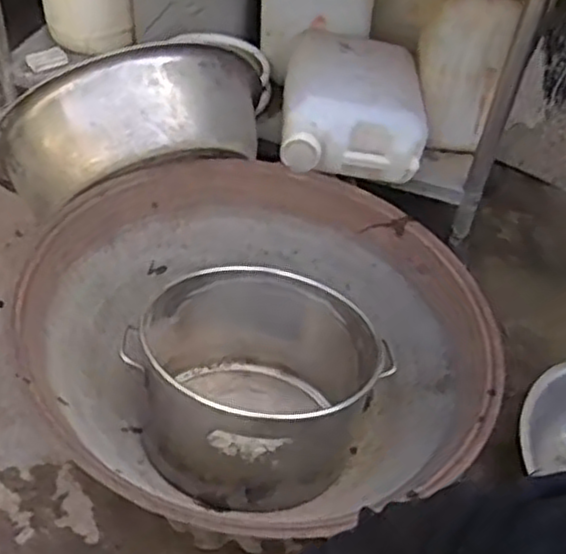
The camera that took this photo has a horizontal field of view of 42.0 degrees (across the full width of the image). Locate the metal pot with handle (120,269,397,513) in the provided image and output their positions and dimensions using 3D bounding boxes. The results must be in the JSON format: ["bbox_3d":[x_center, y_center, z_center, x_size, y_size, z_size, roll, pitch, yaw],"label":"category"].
[{"bbox_3d":[-0.038,0.194,1.359,0.442,0.302,0.442,5,37,-4],"label":"metal pot with handle"}]

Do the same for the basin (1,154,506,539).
[{"bbox_3d":[-0.049,0.125,1.408,0.796,0.304,0.831,4,46,-4],"label":"basin"}]

